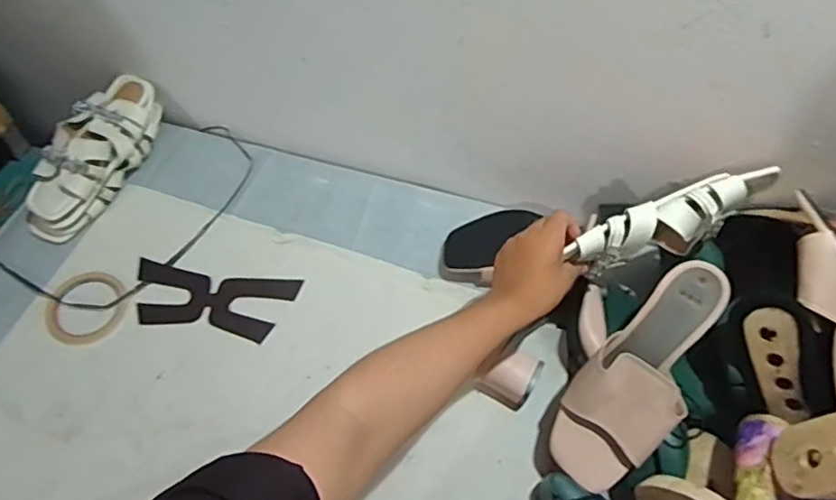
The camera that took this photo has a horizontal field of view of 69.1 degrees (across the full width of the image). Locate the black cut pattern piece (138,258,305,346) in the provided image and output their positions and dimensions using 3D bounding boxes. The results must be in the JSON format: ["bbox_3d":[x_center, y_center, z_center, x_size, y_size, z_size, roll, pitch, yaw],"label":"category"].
[{"bbox_3d":[-0.262,0.065,0.776,0.205,0.006,0.088,8,59,1],"label":"black cut pattern piece"}]

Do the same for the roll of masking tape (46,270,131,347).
[{"bbox_3d":[-0.419,0.073,0.765,0.098,0.011,0.098,0,57,1],"label":"roll of masking tape"}]

